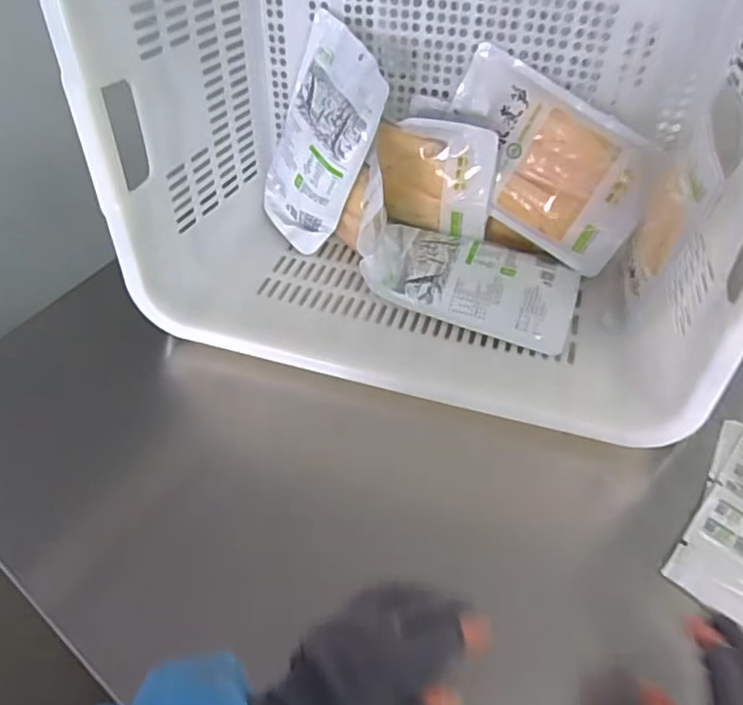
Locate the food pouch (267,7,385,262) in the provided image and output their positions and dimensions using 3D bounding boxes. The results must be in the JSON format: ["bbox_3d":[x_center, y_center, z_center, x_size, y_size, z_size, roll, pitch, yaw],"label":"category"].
[{"bbox_3d":[-0.067,-0.258,0.744,0.030,0.243,0.150,-11,57,-43],"label":"food pouch"}]

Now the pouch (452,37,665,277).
[{"bbox_3d":[0.192,-0.215,0.689,0.249,0.151,0.022,37,31,9],"label":"pouch"}]

